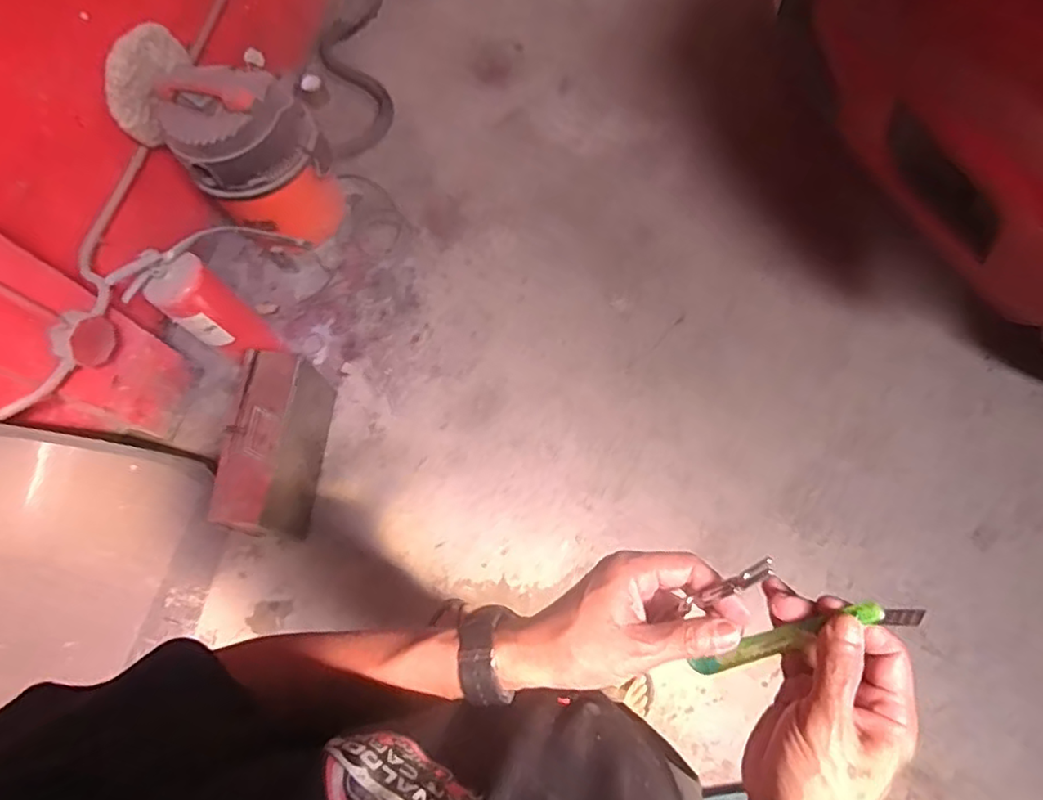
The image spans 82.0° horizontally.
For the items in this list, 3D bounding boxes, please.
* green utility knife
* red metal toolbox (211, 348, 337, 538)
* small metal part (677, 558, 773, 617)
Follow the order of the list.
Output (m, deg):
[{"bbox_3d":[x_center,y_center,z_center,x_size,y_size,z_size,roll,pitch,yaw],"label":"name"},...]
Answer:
[{"bbox_3d":[0.172,0.147,0.373,0.140,0.014,0.017,-32,63,31],"label":"green utility knife"},{"bbox_3d":[-0.584,0.113,1.417,0.148,0.272,0.399,3,66,2],"label":"red metal toolbox"},{"bbox_3d":[0.128,0.118,0.376,0.068,0.012,0.011,-39,63,32],"label":"small metal part"}]

